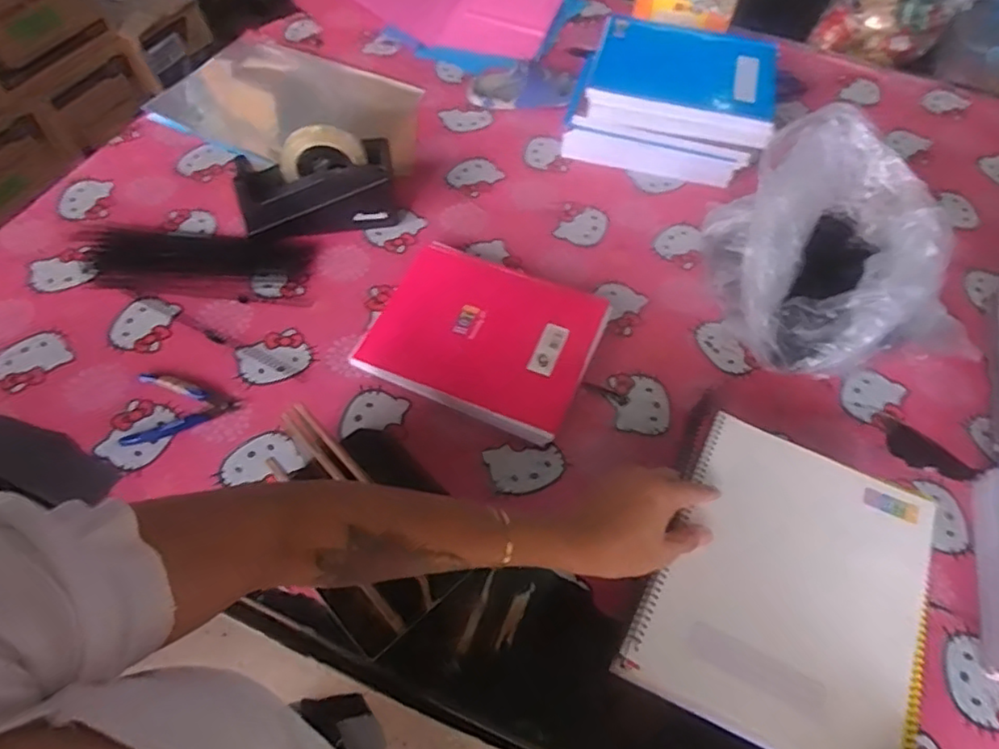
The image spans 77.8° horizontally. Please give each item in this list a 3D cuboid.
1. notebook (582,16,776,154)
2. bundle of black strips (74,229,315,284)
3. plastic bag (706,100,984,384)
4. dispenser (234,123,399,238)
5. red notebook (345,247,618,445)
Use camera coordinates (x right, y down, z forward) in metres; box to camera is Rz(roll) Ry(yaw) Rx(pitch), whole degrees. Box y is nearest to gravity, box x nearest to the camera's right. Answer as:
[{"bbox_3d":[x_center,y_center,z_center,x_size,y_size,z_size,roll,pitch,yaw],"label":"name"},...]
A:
[{"bbox_3d":[0.266,-0.431,0.901,0.264,0.045,0.208,12,57,6],"label":"notebook"},{"bbox_3d":[-0.401,-0.157,0.810,0.304,0.013,0.082,2,56,-1],"label":"bundle of black strips"},{"bbox_3d":[0.400,-0.154,0.751,0.250,0.164,0.280,-17,59,-13],"label":"plastic bag"},{"bbox_3d":[-0.238,-0.246,0.806,0.199,0.122,0.074,-10,57,-8],"label":"dispenser"},{"bbox_3d":[-0.016,-0.049,0.747,0.253,0.030,0.207,22,59,12],"label":"red notebook"}]

